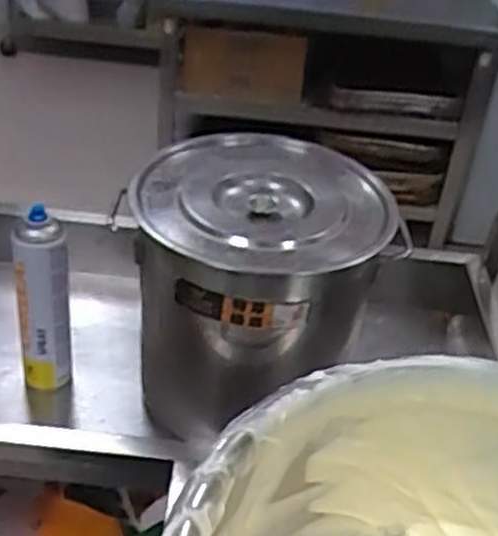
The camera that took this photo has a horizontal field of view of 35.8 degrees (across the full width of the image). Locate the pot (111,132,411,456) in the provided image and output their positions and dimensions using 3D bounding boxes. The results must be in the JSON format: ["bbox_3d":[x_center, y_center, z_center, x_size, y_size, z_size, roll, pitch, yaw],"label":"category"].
[{"bbox_3d":[0.001,0.031,1.004,0.296,0.305,0.295,4,34,-3],"label":"pot"}]

